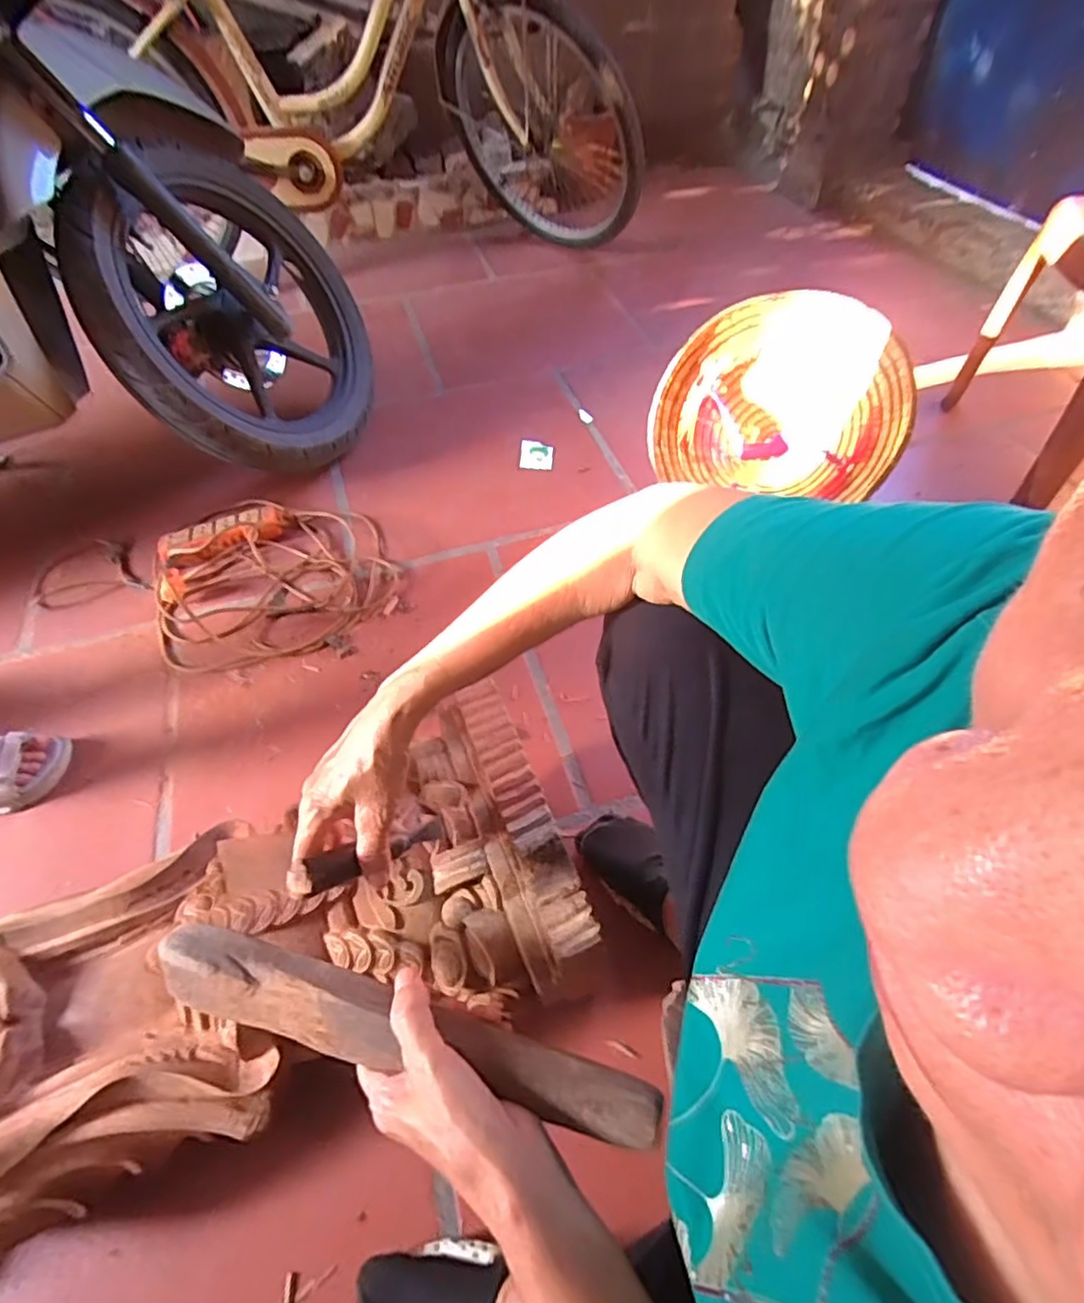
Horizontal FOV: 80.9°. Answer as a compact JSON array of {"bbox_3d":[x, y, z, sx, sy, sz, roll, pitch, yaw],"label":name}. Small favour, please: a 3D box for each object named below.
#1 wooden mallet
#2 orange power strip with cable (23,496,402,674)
[{"bbox_3d":[-0.093,0.228,0.388,0.322,0.029,0.044,8,54,16],"label":"wooden mallet"},{"bbox_3d":[-0.524,-0.125,1.025,0.586,0.053,0.350,4,54,4],"label":"orange power strip with cable"}]

